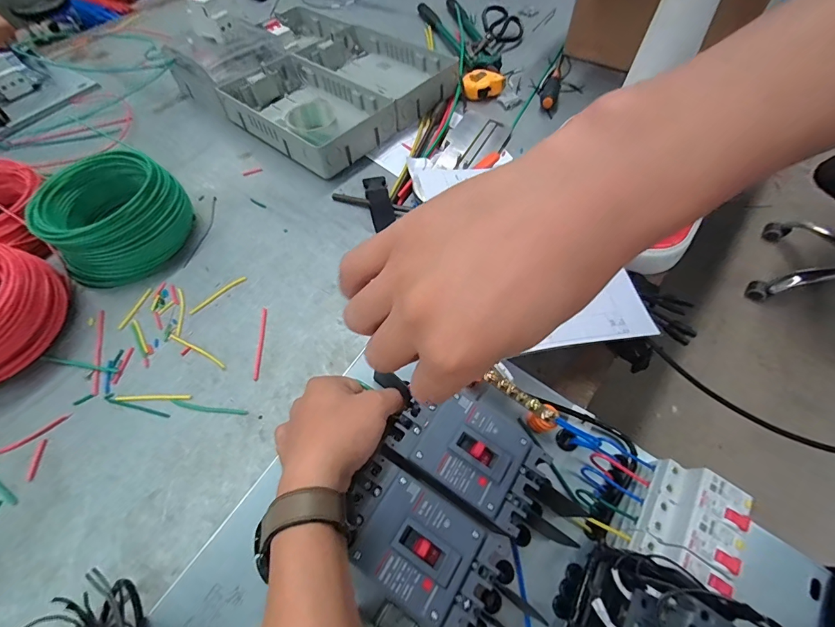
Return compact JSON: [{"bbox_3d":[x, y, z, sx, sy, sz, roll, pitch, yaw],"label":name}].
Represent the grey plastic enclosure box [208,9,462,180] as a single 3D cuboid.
[{"bbox_3d":[-0.206,-0.476,0.785,0.468,0.060,0.358,34,66,21],"label":"grey plastic enclosure box"}]

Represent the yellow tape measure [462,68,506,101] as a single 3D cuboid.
[{"bbox_3d":[0.131,-0.450,0.774,0.080,0.032,0.054,7,59,6],"label":"yellow tape measure"}]

